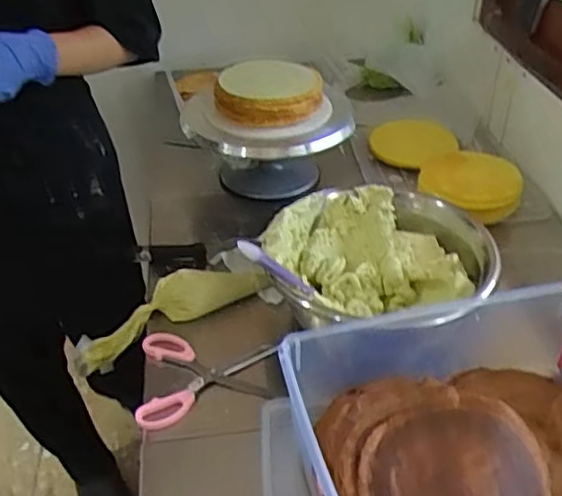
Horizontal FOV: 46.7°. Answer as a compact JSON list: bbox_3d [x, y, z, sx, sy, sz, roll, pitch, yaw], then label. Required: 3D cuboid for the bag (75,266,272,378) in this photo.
[{"bbox_3d":[-0.171,0.093,0.911,0.292,0.080,0.062,-26,37,8],"label":"bag"}]

